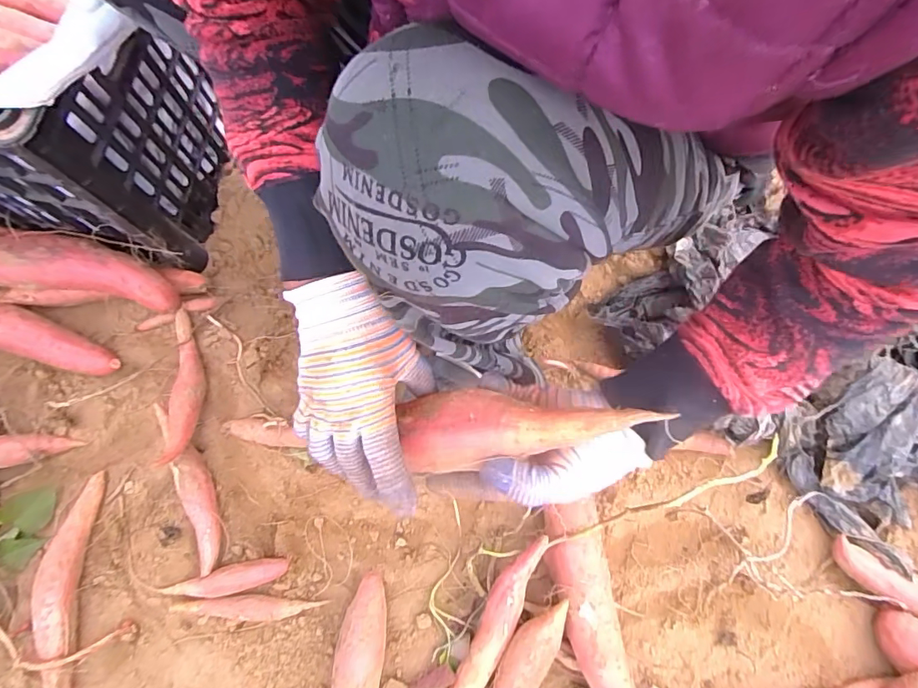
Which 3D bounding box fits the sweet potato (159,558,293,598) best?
[{"bbox_3d":[-0.242,0.244,0.499,0.126,0.021,0.027,-12,74,-3],"label":"sweet potato"}]

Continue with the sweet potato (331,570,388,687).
[{"bbox_3d":[-0.098,0.313,0.475,0.045,0.039,0.155,5,74,2],"label":"sweet potato"}]

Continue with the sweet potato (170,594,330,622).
[{"bbox_3d":[-0.215,0.268,0.494,0.142,0.017,0.022,4,74,2],"label":"sweet potato"}]

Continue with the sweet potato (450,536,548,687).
[{"bbox_3d":[0.028,0.296,0.483,0.035,0.045,0.220,29,74,8],"label":"sweet potato"}]

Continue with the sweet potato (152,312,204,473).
[{"bbox_3d":[-0.312,0.043,0.551,0.033,0.050,0.183,-9,74,-2],"label":"sweet potato"}]

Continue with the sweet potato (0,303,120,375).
[{"bbox_3d":[-0.513,-0.015,0.561,0.233,0.056,0.051,16,75,5],"label":"sweet potato"}]

